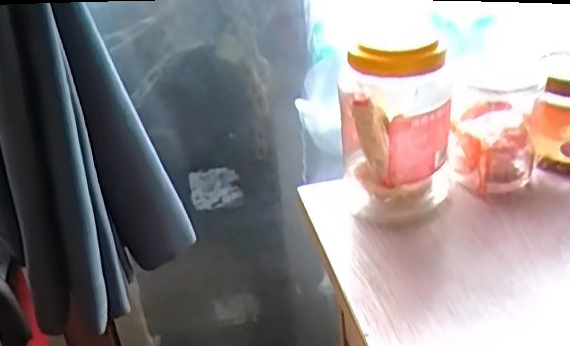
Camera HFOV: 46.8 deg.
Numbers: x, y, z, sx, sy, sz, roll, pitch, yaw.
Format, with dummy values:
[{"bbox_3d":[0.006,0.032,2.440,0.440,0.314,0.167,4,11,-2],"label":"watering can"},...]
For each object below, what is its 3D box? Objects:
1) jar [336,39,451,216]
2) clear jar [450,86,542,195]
[{"bbox_3d":[0.103,-0.039,0.614,0.095,0.163,0.087,-3,29,2],"label":"jar"},{"bbox_3d":[0.205,-0.027,0.650,0.081,0.085,0.082,5,30,16],"label":"clear jar"}]

